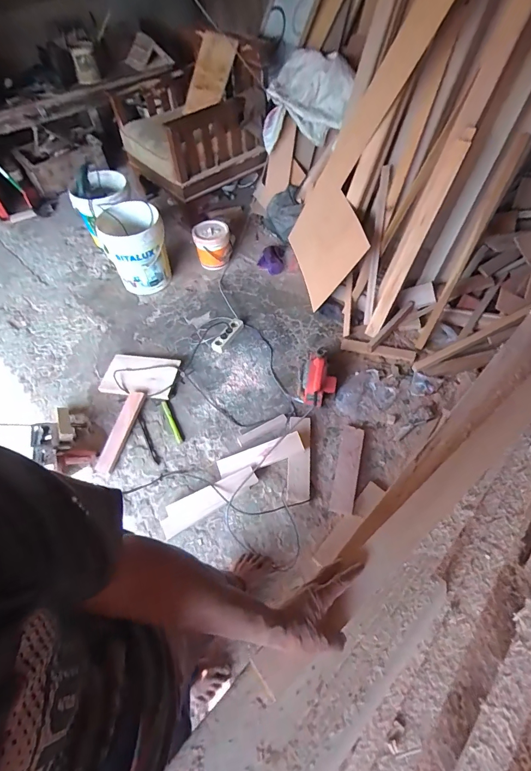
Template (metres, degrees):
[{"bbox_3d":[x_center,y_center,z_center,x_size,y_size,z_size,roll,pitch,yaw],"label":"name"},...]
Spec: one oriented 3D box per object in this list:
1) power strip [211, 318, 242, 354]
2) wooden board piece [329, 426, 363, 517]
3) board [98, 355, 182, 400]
[{"bbox_3d":[-0.187,-0.255,1.815,0.070,0.048,0.214,28,60,18],"label":"power strip"},{"bbox_3d":[0.318,0.321,1.434,0.083,0.014,0.358,12,56,9],"label":"wooden board piece"},{"bbox_3d":[-0.572,-0.048,1.680,0.327,0.029,0.200,6,59,5],"label":"board"}]

